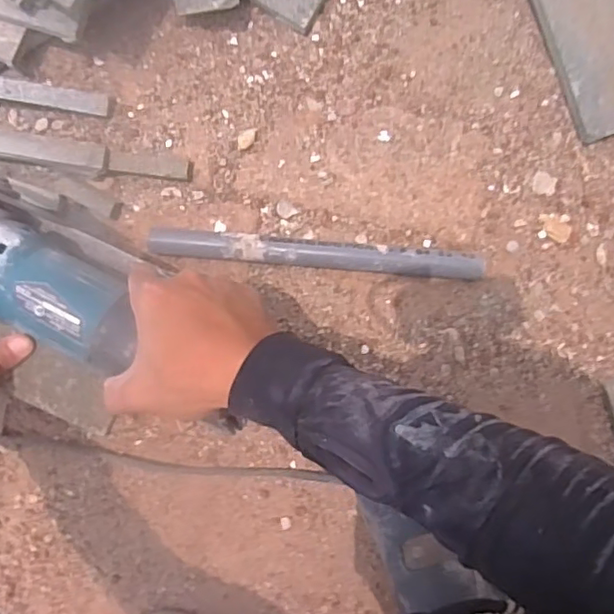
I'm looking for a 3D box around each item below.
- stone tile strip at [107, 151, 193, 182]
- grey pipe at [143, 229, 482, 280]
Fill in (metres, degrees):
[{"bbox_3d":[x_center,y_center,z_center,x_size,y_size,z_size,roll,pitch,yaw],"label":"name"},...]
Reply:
[{"bbox_3d":[-0.129,-0.116,0.490,0.066,0.017,0.017,6,100,-2],"label":"stone tile strip"},{"bbox_3d":[0.007,-0.044,0.483,0.263,0.021,0.020,4,100,-1],"label":"grey pipe"}]

